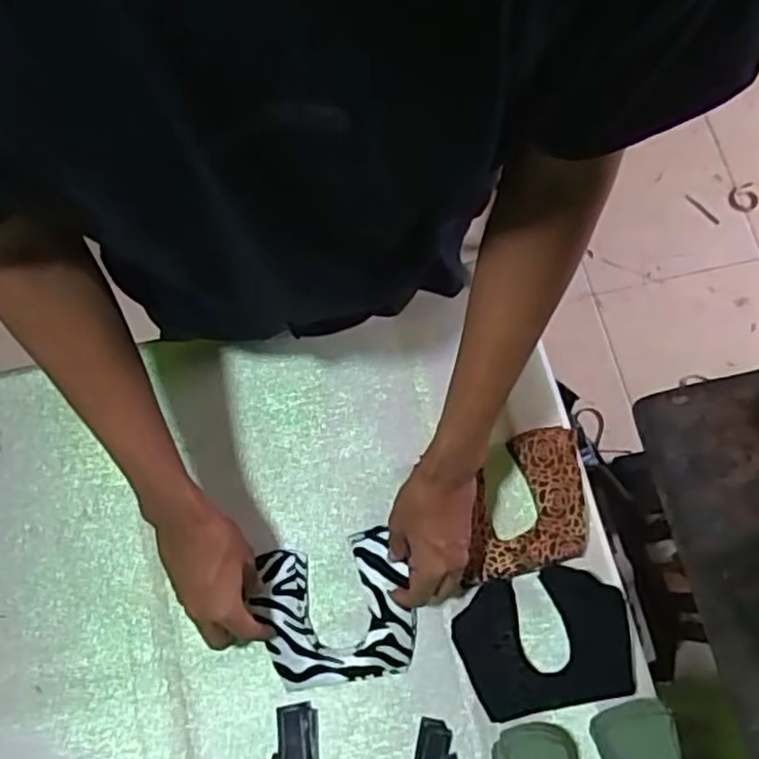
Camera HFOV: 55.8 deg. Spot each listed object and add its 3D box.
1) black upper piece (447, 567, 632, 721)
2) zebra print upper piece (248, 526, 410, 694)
[{"bbox_3d":[0.153,0.246,0.677,0.154,0.041,0.117,-10,73,-4],"label":"black upper piece"},{"bbox_3d":[-0.041,0.218,0.678,0.134,0.029,0.130,-11,74,-4],"label":"zebra print upper piece"}]

